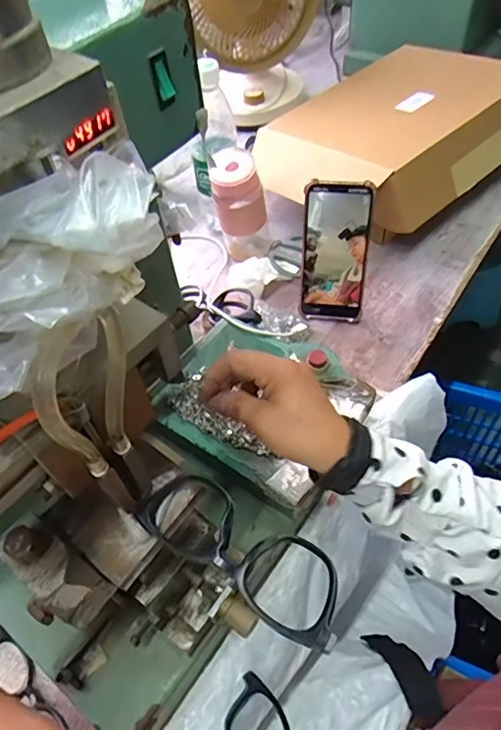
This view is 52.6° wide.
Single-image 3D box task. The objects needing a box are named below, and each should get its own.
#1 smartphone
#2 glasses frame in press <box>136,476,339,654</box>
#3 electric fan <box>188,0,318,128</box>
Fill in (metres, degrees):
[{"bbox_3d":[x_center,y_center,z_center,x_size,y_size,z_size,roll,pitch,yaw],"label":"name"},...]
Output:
[{"bbox_3d":[0.101,-0.133,0.611,0.078,0.165,0.011,5,30,10],"label":"smartphone"},{"bbox_3d":[-0.004,0.105,0.289,0.131,0.018,0.046,29,61,24],"label":"glasses frame in press"},{"bbox_3d":[-0.005,-0.603,0.874,0.221,0.306,0.172,-7,53,1],"label":"electric fan"}]

